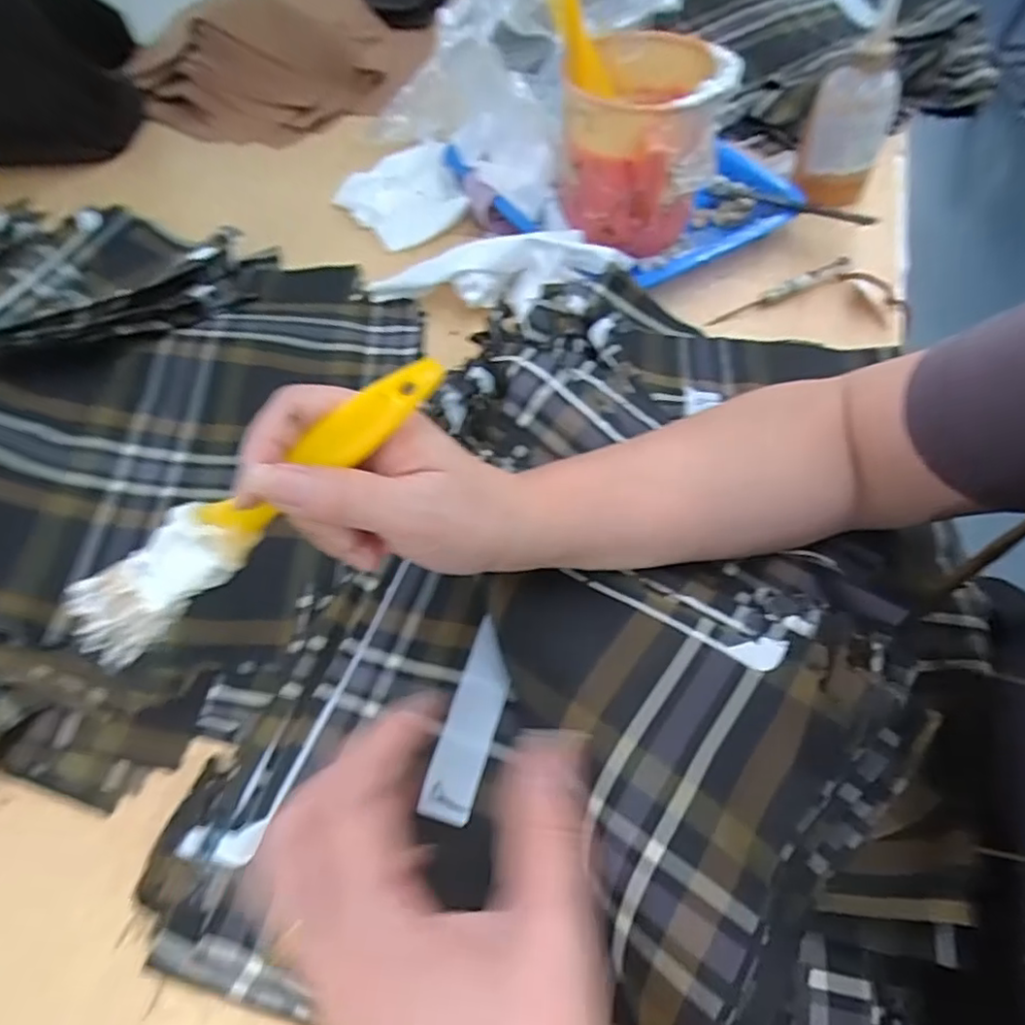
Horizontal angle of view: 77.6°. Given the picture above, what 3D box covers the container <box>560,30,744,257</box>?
[{"bbox_3d":[0.101,-0.289,0.517,0.119,0.127,0.148,2,55,2],"label":"container"}]

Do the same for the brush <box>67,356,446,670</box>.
[{"bbox_3d":[-0.099,-0.005,0.239,0.171,0.010,0.033,-38,89,9],"label":"brush"}]

